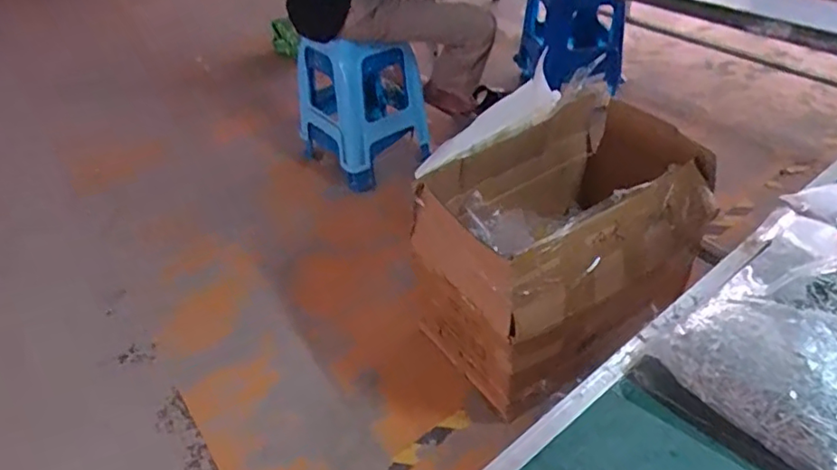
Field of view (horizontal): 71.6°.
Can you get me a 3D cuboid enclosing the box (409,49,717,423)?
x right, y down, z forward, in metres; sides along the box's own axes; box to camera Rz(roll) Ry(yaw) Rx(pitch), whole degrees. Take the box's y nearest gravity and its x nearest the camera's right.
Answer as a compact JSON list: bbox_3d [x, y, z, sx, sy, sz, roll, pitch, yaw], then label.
[{"bbox_3d":[0.350,-0.004,1.425,0.675,0.472,0.451,-28,45,-25],"label":"box"}]

